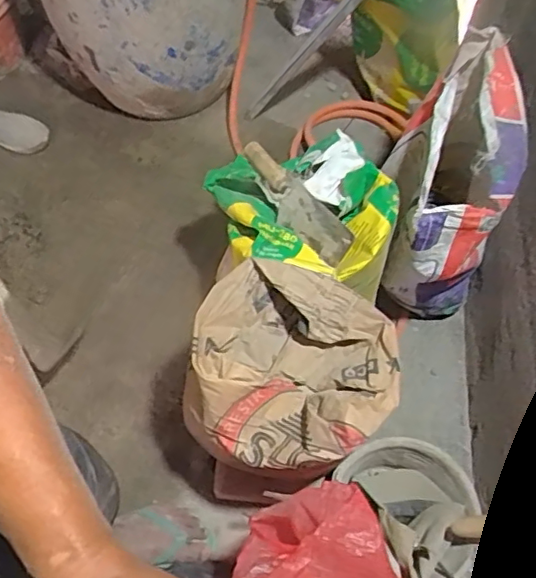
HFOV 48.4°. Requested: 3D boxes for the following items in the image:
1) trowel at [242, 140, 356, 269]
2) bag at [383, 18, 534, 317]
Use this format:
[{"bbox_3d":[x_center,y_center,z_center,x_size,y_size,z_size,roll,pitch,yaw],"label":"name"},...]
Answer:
[{"bbox_3d":[0.037,-0.158,1.023,0.063,0.056,0.283,-34,69,-15],"label":"trowel"},{"bbox_3d":[0.310,-0.154,1.072,0.165,0.470,0.291,5,65,2],"label":"bag"}]

